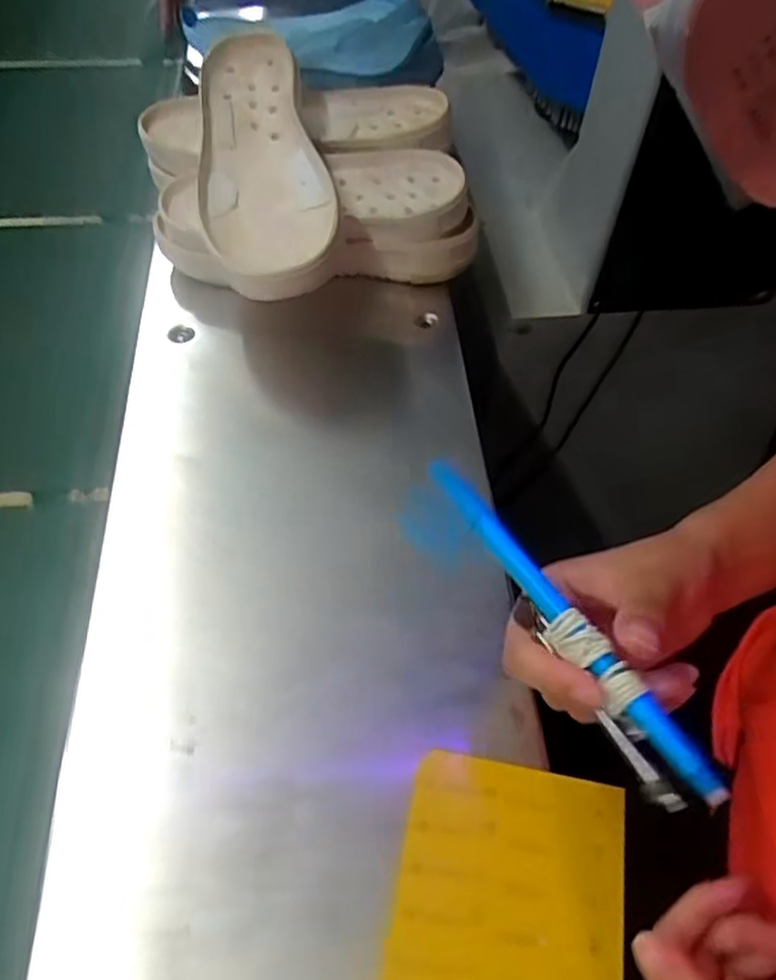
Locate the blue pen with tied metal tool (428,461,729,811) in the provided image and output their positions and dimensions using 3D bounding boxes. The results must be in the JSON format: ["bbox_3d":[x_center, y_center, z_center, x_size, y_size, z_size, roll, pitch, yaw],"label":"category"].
[{"bbox_3d":[0.063,0.048,0.277,0.015,0.020,0.165,-26,58,-17],"label":"blue pen with tied metal tool"}]

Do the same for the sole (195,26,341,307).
[{"bbox_3d":[-0.092,-0.245,0.509,0.095,0.055,0.258,-6,55,-6],"label":"sole"}]

